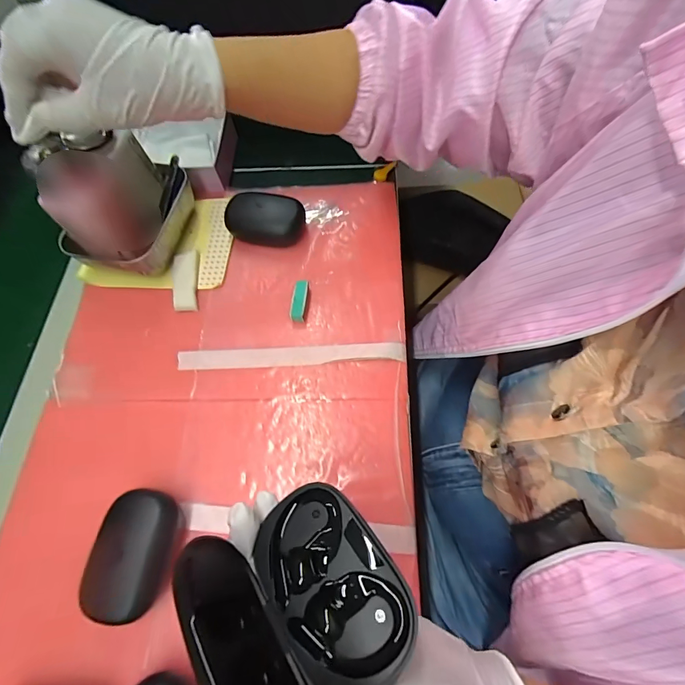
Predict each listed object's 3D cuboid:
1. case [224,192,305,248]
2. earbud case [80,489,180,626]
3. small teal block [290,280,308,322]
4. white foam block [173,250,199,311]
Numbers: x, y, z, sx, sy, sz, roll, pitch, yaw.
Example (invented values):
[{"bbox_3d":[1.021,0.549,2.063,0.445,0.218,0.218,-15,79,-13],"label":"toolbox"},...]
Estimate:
[{"bbox_3d":[-0.082,-0.135,0.391,0.082,0.034,0.047,5,67,4],"label":"case"},{"bbox_3d":[-0.155,0.158,0.268,0.056,0.032,0.084,8,67,6],"label":"earbud case"},{"bbox_3d":[-0.043,-0.041,0.361,0.014,0.015,0.041,7,67,5],"label":"small teal block"},{"bbox_3d":[-0.167,-0.066,0.379,0.023,0.010,0.069,-6,66,-1],"label":"white foam block"}]

